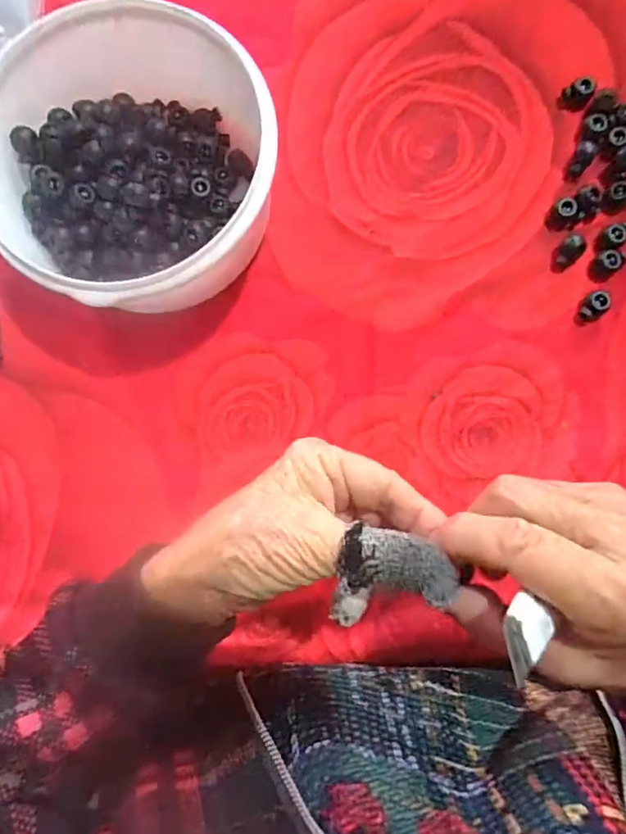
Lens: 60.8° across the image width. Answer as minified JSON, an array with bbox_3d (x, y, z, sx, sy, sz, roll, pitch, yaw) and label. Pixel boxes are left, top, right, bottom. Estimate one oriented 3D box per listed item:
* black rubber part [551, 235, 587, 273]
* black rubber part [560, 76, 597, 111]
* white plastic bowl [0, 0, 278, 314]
[{"bbox_3d":[0.158,-0.102,0.329,0.023,0.011,0.014,-43,83,-3],"label":"black rubber part"},{"bbox_3d":[0.169,-0.206,0.340,0.017,0.009,0.021,42,87,7],"label":"black rubber part"},{"bbox_3d":[-0.103,-0.146,0.315,0.164,0.074,0.170,-14,83,1],"label":"white plastic bowl"}]

